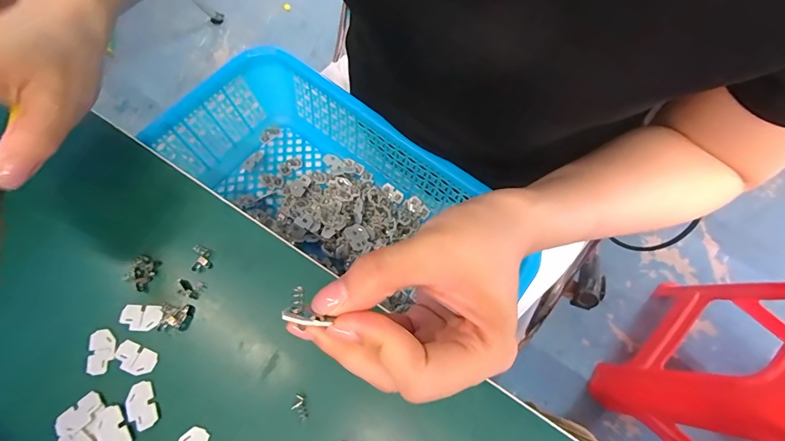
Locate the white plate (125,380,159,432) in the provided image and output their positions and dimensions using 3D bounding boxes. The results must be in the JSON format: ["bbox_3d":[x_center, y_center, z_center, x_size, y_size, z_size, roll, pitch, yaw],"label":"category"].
[{"bbox_3d":[-0.150,0.110,0.225,0.016,0.004,0.026,-21,73,-7],"label":"white plate"}]

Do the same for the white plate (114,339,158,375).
[{"bbox_3d":[-0.160,0.085,0.234,0.026,0.004,0.016,22,73,7],"label":"white plate"}]

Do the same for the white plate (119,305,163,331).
[{"bbox_3d":[-0.161,0.062,0.242,0.027,0.004,0.016,2,72,0],"label":"white plate"}]

